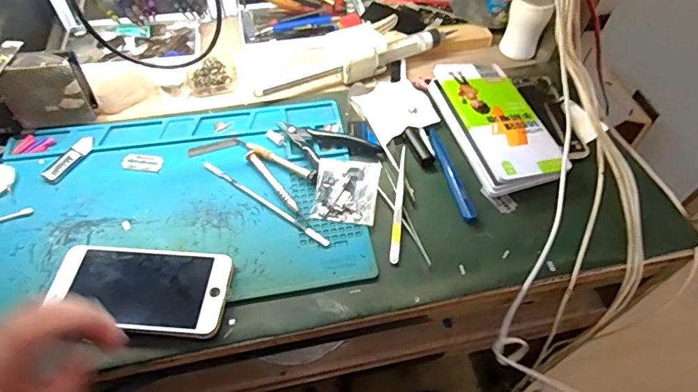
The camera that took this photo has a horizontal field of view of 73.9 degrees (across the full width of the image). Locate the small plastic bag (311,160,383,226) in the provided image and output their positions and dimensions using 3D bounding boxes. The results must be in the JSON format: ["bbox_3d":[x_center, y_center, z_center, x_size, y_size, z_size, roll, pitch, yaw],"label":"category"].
[{"bbox_3d":[-0.002,-0.004,0.492,0.065,0.010,0.069,6,70,7],"label":"small plastic bag"}]

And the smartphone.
[{"bbox_3d":[-0.188,0.084,0.418,0.155,0.008,0.080,1,55,-1],"label":"smartphone"}]

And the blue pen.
[{"bbox_3d":[0.112,-0.027,0.514,0.015,0.009,0.131,-9,54,-8],"label":"blue pen"}]

